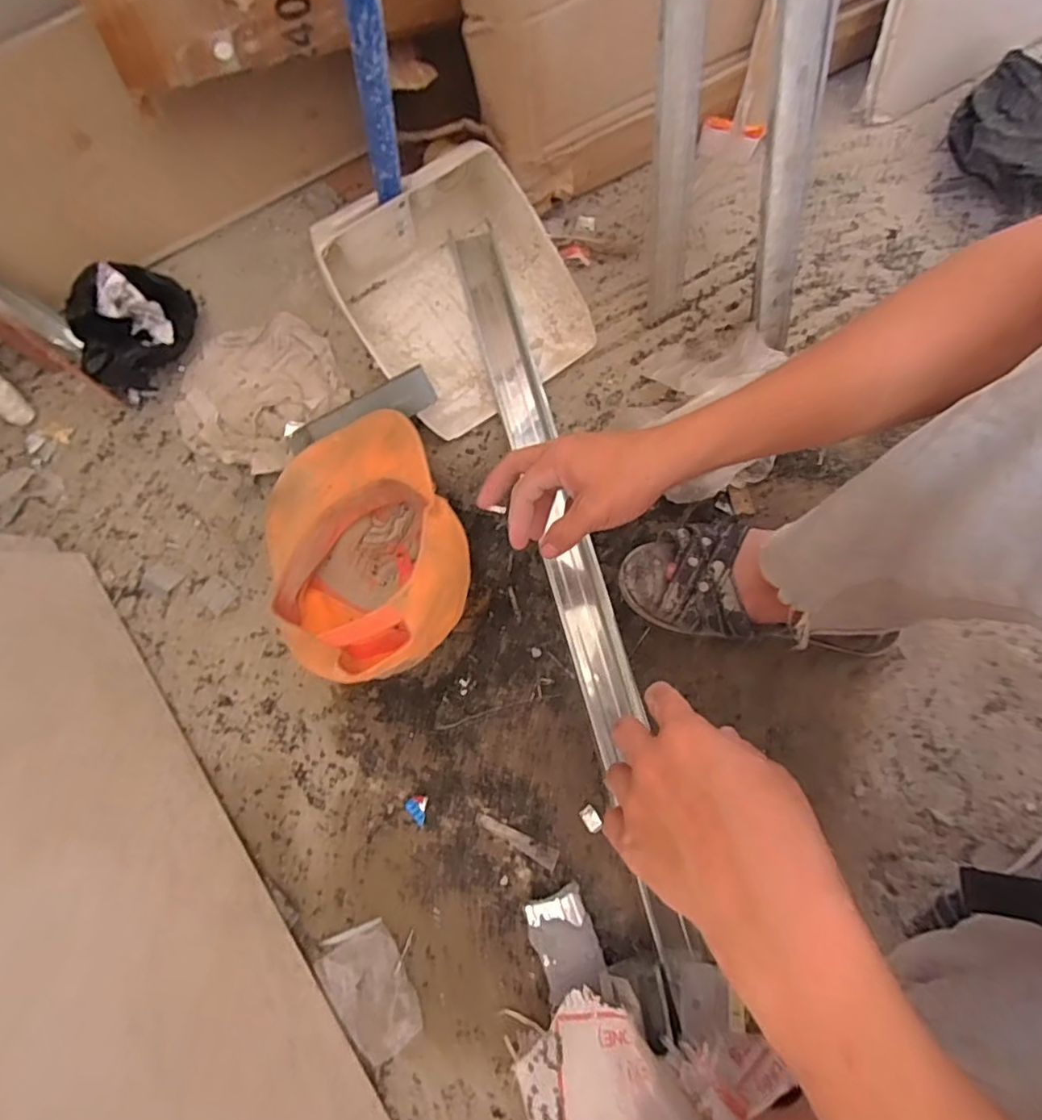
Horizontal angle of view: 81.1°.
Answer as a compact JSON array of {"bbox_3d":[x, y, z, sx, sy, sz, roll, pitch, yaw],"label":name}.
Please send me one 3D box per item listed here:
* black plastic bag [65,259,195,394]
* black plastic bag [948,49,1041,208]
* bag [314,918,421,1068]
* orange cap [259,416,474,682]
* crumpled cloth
[{"bbox_3d":[-0.377,-0.227,0.597,0.068,0.102,0.129,34,77,7],"label":"black plastic bag"},{"bbox_3d":[0.580,-0.473,0.685,0.163,0.101,0.192,3,77,-1],"label":"black plastic bag"},{"bbox_3d":[-0.126,0.363,0.517,0.059,0.016,0.099,-32,80,-8],"label":"bag"},{"bbox_3d":[-0.145,-0.020,0.533,0.164,0.157,0.240,-21,79,-6],"label":"orange cap"},{"bbox_3d":[-0.272,-0.177,0.634,0.153,0.018,0.172,38,79,7],"label":"crumpled cloth"}]

